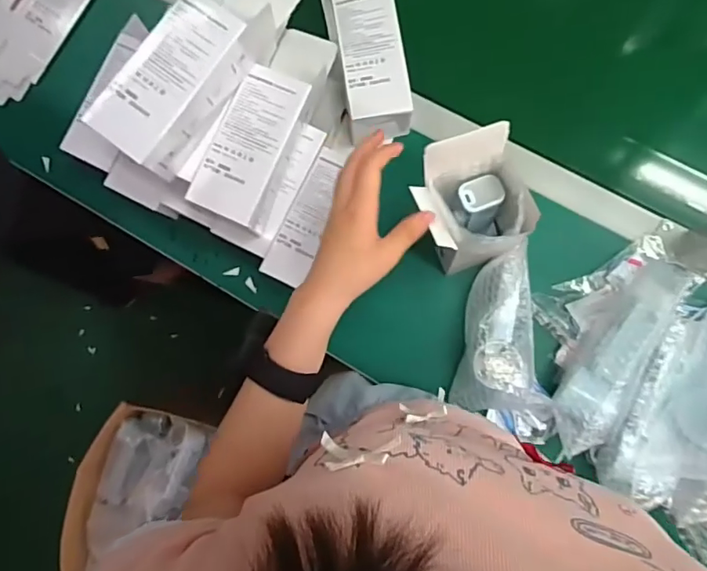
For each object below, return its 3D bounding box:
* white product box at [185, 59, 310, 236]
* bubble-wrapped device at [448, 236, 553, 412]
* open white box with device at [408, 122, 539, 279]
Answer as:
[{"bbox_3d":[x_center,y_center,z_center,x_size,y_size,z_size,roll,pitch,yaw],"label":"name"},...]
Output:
[{"bbox_3d":[-0.104,-0.146,0.580,0.071,0.081,0.160,24,89,8],"label":"white product box"},{"bbox_3d":[0.160,0.045,0.584,0.100,0.068,0.192,-2,85,7],"label":"bubble-wrapped device"},{"bbox_3d":[0.111,-0.072,0.513,0.087,0.172,0.091,-24,83,5],"label":"open white box with device"}]

